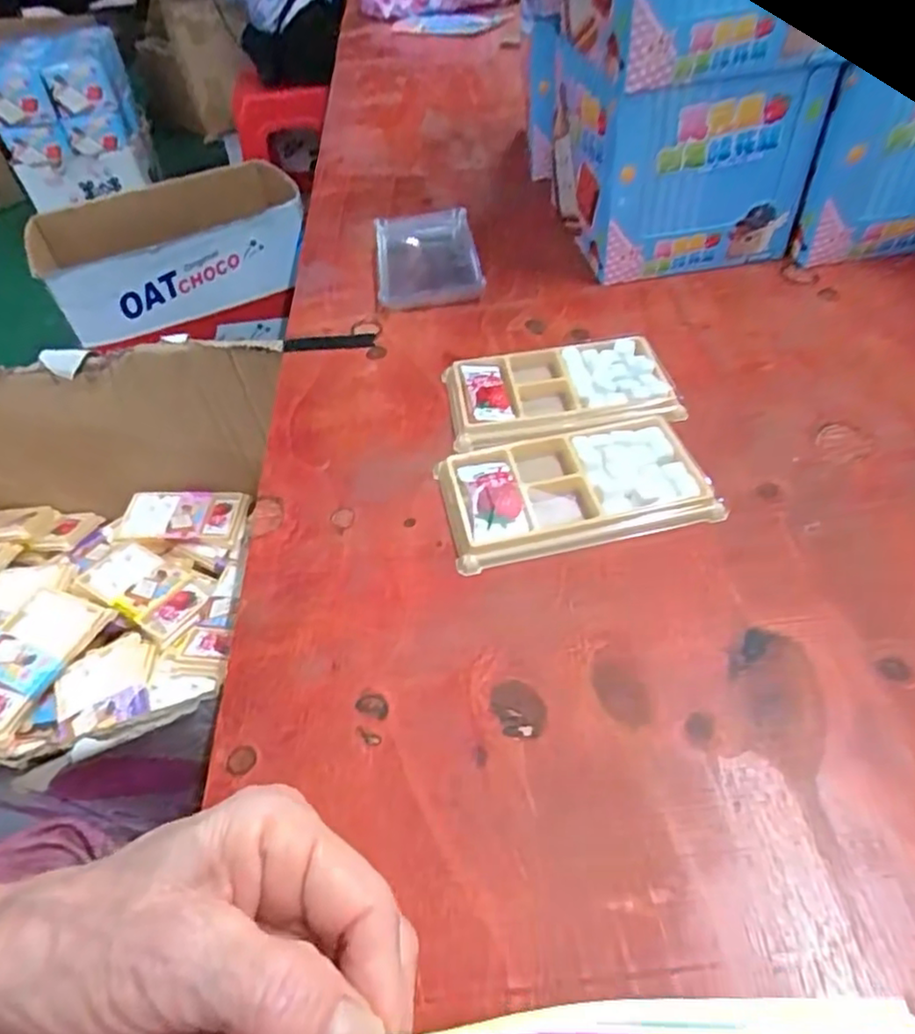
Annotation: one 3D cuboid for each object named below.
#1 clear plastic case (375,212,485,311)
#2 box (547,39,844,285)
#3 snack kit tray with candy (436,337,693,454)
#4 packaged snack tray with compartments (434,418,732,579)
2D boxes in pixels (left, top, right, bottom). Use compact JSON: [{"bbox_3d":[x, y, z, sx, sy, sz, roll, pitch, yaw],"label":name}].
[{"bbox_3d":[-0.025,-0.217,0.528,0.081,0.025,0.122,-7,47,0],"label":"clear plastic case"},{"bbox_3d":[0.162,-0.287,0.485,0.143,0.145,0.176,-10,47,-2],"label":"box"},{"bbox_3d":[0.061,-0.076,0.392,0.130,0.018,0.088,-10,47,-3],"label":"snack kit tray with candy"},{"bbox_3d":[0.060,-0.015,0.339,0.132,0.017,0.074,-11,47,-4],"label":"packaged snack tray with compartments"}]

